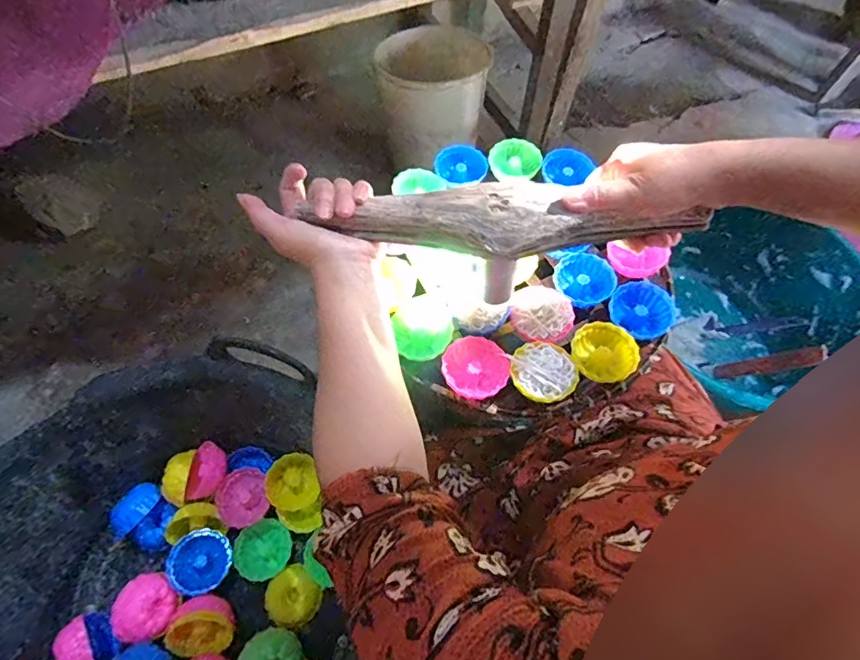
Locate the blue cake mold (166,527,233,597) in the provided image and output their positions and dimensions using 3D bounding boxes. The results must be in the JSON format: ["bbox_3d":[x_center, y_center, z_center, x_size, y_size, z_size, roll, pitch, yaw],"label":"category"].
[{"bbox_3d":[-0.250,0.251,0.521,0.061,0.031,0.061,10,67,-26],"label":"blue cake mold"}]

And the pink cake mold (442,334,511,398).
[{"bbox_3d":[0.043,0.038,0.455,0.058,0.020,0.061,0,62,0],"label":"pink cake mold"}]

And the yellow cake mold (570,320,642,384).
[{"bbox_3d":[0.167,0.022,0.469,0.059,0.028,0.057,-1,62,-1],"label":"yellow cake mold"}]

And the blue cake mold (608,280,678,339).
[{"bbox_3d":[0.216,-0.020,0.497,0.061,0.028,0.057,-11,83,9],"label":"blue cake mold"}]

